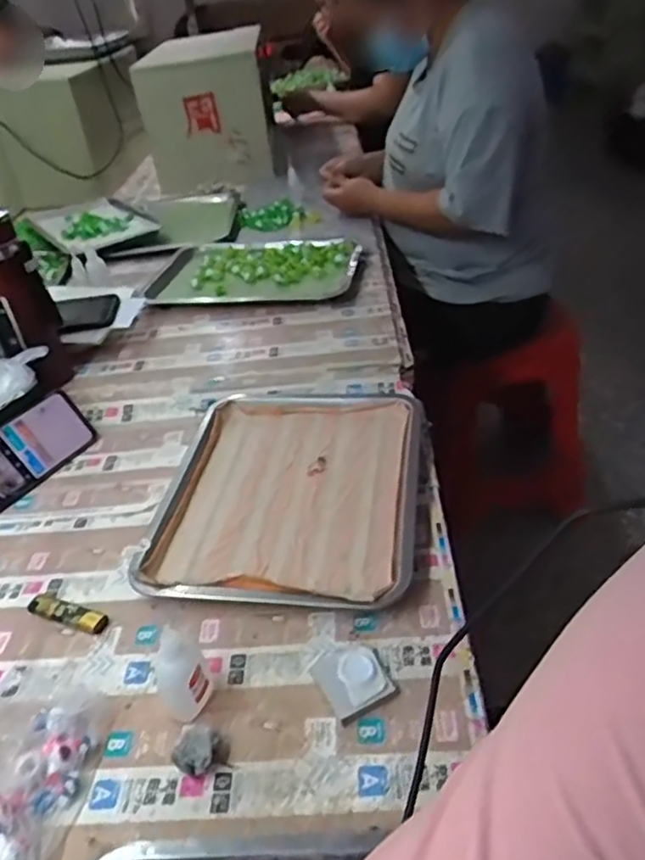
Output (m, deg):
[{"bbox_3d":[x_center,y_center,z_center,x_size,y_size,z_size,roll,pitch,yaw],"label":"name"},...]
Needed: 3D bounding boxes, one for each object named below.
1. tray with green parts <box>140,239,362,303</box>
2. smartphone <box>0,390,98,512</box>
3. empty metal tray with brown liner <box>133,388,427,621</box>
[{"bbox_3d":[-0.120,-0.266,1.078,0.352,0.032,0.208,2,38,12],"label":"tray with green parts"},{"bbox_3d":[-0.347,0.024,0.746,0.009,0.079,0.161,-21,19,50],"label":"smartphone"},{"bbox_3d":[-0.027,0.061,0.687,0.257,0.038,0.313,2,38,12],"label":"empty metal tray with brown liner"}]

